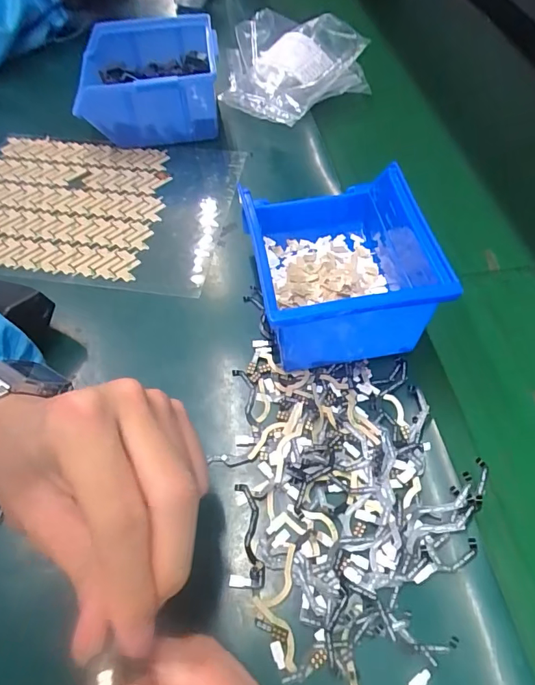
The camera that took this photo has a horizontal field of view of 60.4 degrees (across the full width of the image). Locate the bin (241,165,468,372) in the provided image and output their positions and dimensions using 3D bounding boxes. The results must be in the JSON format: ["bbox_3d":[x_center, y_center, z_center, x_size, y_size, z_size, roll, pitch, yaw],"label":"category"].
[{"bbox_3d":[0.043,-0.054,0.311,0.105,0.077,0.133,-8,56,-5],"label":"bin"}]

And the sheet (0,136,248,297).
[{"bbox_3d":[-0.160,-0.123,0.408,0.248,0.005,0.184,6,56,5],"label":"sheet"}]

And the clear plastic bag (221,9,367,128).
[{"bbox_3d":[0.012,-0.303,0.502,0.155,0.051,0.155,39,64,24],"label":"clear plastic bag"}]

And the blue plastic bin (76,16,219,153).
[{"bbox_3d":[-0.119,-0.258,0.461,0.137,0.067,0.134,-1,56,0],"label":"blue plastic bin"}]

